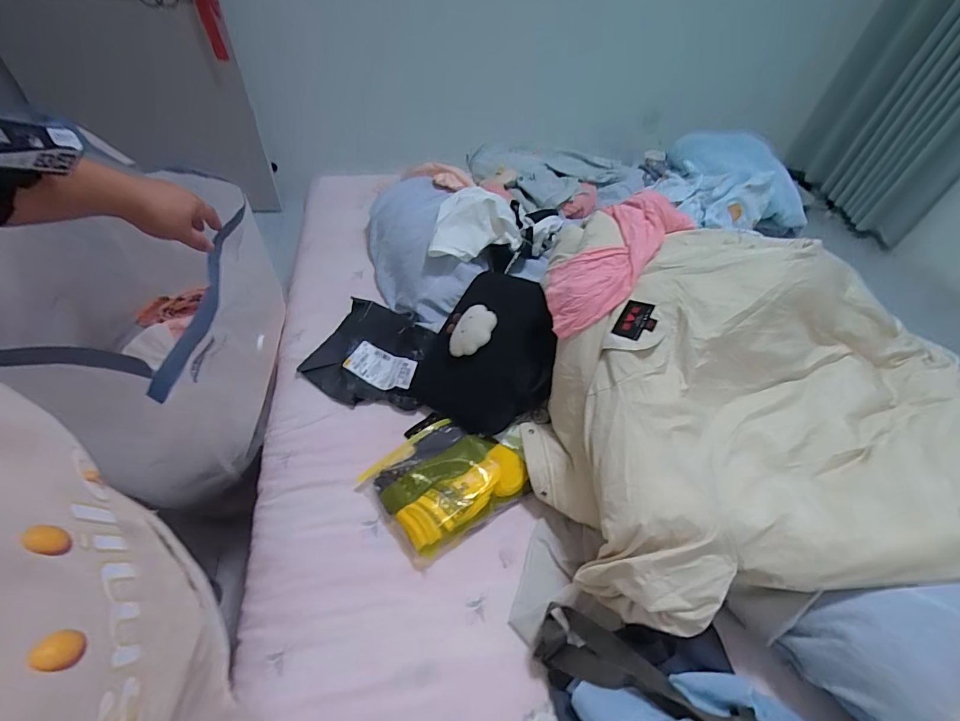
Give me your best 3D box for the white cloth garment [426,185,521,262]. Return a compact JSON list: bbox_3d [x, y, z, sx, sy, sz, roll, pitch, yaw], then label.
[{"bbox_3d":[-0.013,-0.305,0.981,0.201,0.084,0.178,-2,49,-8],"label":"white cloth garment"}]

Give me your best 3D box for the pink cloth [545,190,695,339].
[{"bbox_3d":[0.231,-0.181,0.760,0.126,0.059,0.346,34,67,22],"label":"pink cloth"}]

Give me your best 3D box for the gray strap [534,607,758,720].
[{"bbox_3d":[0.221,0.423,0.573,0.293,0.108,0.067,23,50,14],"label":"gray strap"}]

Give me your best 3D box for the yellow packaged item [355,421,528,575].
[{"bbox_3d":[-0.049,0.204,0.779,0.260,0.066,0.196,-25,55,-25],"label":"yellow packaged item"}]

